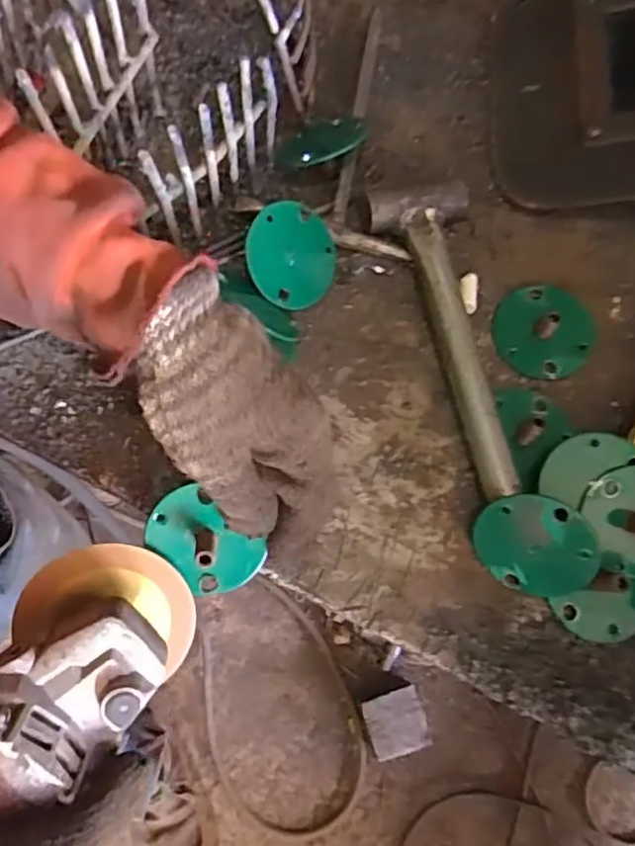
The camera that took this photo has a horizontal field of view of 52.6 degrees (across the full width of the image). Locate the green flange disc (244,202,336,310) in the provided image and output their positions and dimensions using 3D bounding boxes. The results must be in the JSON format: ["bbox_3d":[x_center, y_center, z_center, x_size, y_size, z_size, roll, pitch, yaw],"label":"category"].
[{"bbox_3d":[-0.017,-0.113,0.431,0.065,0.005,0.068,-2,93,-32],"label":"green flange disc"}]

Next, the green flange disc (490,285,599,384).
[{"bbox_3d":[0.158,-0.068,0.440,0.067,0.024,0.071,1,74,-4],"label":"green flange disc"}]

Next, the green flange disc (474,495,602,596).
[{"bbox_3d":[0.125,0.071,0.370,0.065,0.067,0.004,33,34,13],"label":"green flange disc"}]

